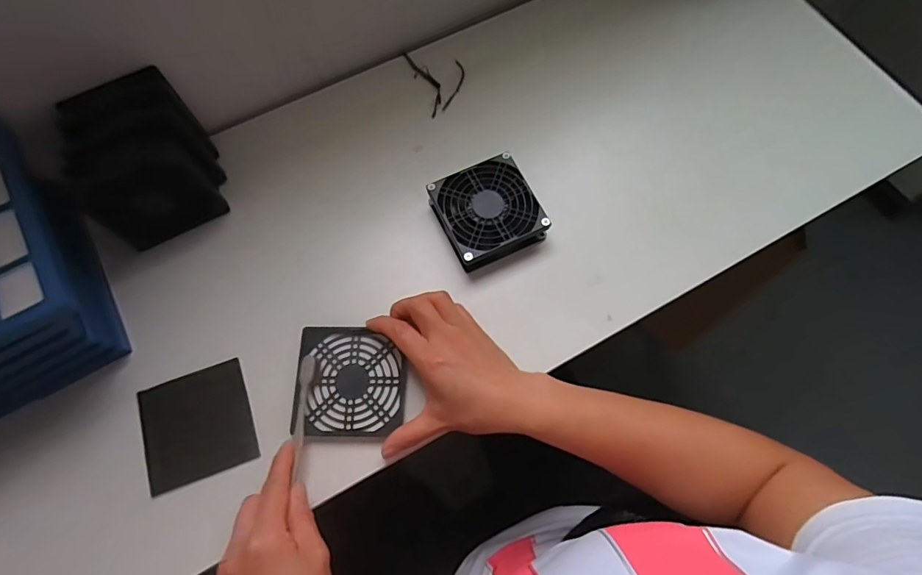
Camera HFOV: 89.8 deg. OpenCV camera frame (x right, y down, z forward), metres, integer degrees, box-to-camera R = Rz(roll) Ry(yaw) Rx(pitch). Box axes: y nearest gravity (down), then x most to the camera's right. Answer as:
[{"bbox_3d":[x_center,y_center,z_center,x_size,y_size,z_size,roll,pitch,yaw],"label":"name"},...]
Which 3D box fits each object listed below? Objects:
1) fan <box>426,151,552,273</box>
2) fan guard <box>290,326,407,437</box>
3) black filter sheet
[{"bbox_3d":[0.025,-0.073,0.465,0.095,0.037,0.094,-25,72,-8],"label":"fan"},{"bbox_3d":[-0.099,0.084,0.419,0.095,0.011,0.095,-1,70,0],"label":"fan guard"},{"bbox_3d":[-0.235,0.122,0.414,0.094,0.004,0.091,-20,74,-4],"label":"black filter sheet"}]

